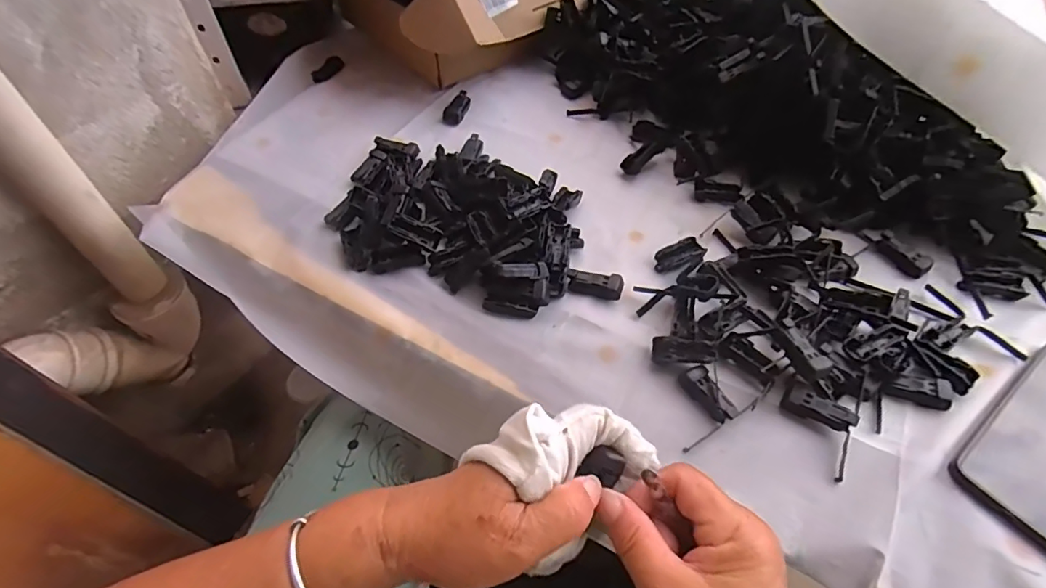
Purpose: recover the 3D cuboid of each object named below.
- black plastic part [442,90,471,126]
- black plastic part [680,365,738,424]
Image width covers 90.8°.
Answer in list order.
[{"bbox_3d":[-0.079,-0.222,0.615,0.024,0.015,0.050,11,53,8],"label":"black plastic part"},{"bbox_3d":[0.141,0.076,0.391,0.017,0.015,0.046,-26,57,-19],"label":"black plastic part"}]

